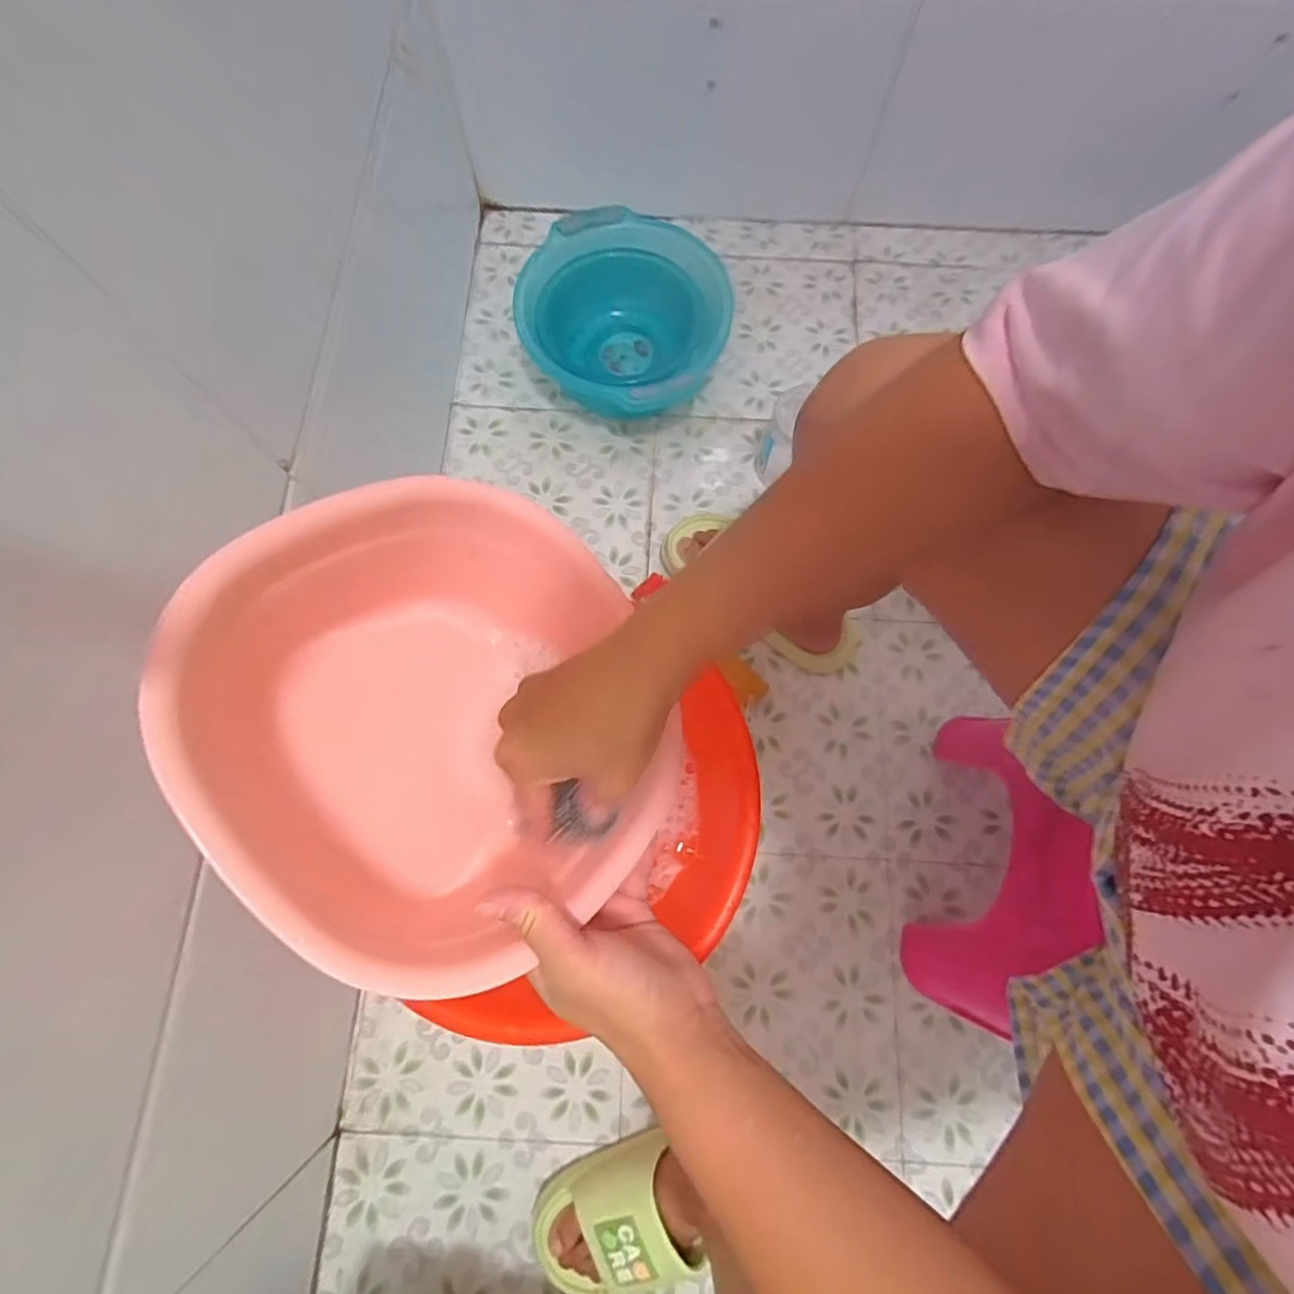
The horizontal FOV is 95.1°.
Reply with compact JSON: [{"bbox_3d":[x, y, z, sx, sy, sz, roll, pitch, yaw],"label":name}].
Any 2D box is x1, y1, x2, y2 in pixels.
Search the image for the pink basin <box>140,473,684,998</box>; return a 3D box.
[{"bbox_3d":[-0.111,0.041,0.329,0.224,0.110,0.249,-14,78,-35],"label":"pink basin"}]

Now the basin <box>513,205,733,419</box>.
[{"bbox_3d":[-0.044,-0.466,0.856,0.285,0.110,0.286,0,73,0],"label":"basin"}]

